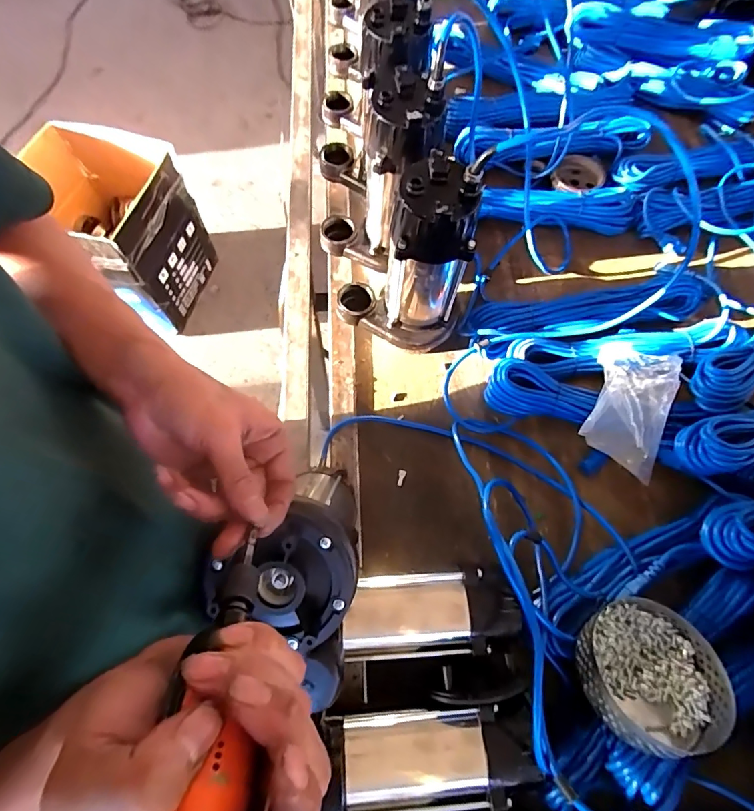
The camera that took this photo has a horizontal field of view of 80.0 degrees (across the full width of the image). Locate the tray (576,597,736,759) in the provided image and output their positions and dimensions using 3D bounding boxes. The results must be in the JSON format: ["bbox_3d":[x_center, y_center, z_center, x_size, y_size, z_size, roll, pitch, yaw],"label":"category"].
[{"bbox_3d":[0.281,0.273,0.464,0.144,0.059,0.129,6,68,1],"label":"tray"}]

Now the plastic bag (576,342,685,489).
[{"bbox_3d":[0.330,0.003,0.588,0.101,0.052,0.163,22,69,7],"label":"plastic bag"}]

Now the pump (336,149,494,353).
[{"bbox_3d":[0.032,-0.175,0.544,0.156,0.231,0.097,15,68,4],"label":"pump"}]

